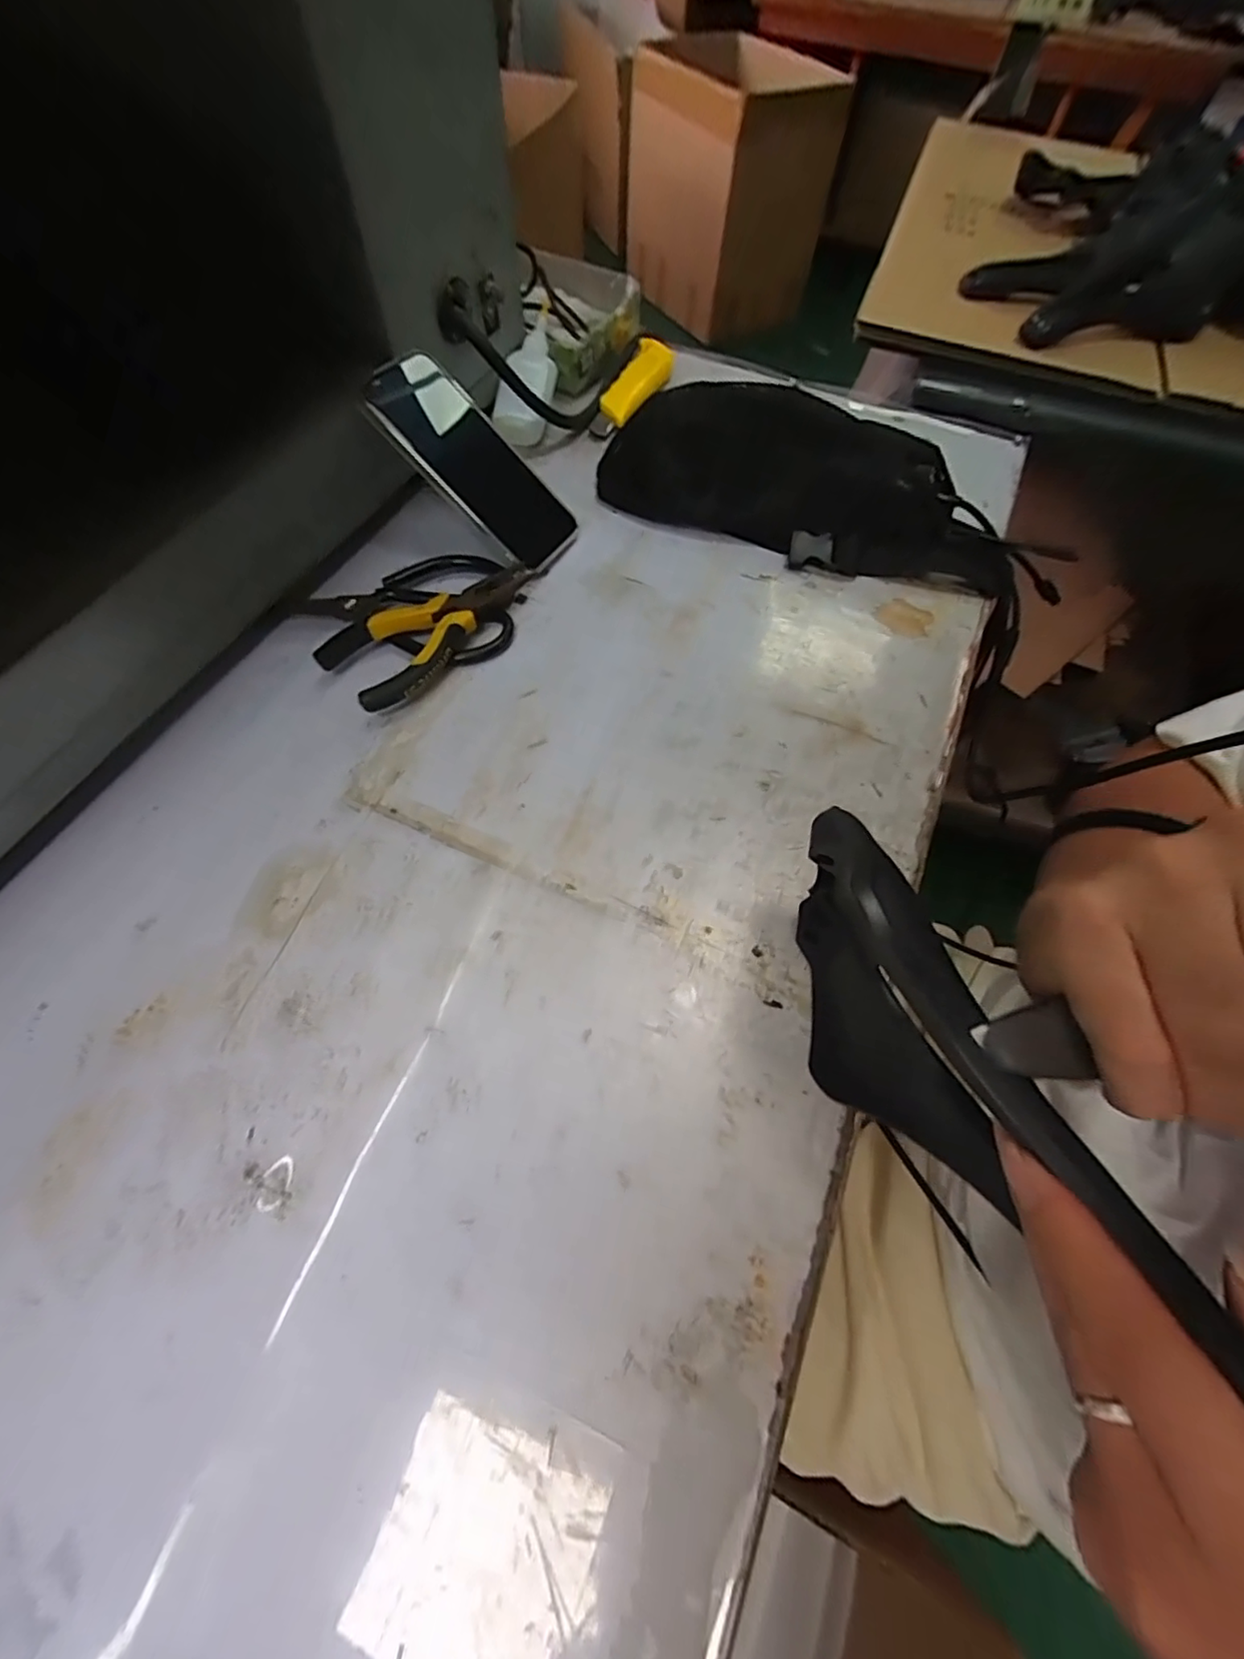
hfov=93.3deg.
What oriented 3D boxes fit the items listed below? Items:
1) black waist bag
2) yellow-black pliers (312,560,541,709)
[{"bbox_3d":[0.160,-0.286,0.472,0.343,0.066,0.153,20,64,9],"label":"black waist bag"},{"bbox_3d":[-0.124,-0.146,0.410,0.067,0.027,0.165,38,68,17],"label":"yellow-black pliers"}]

